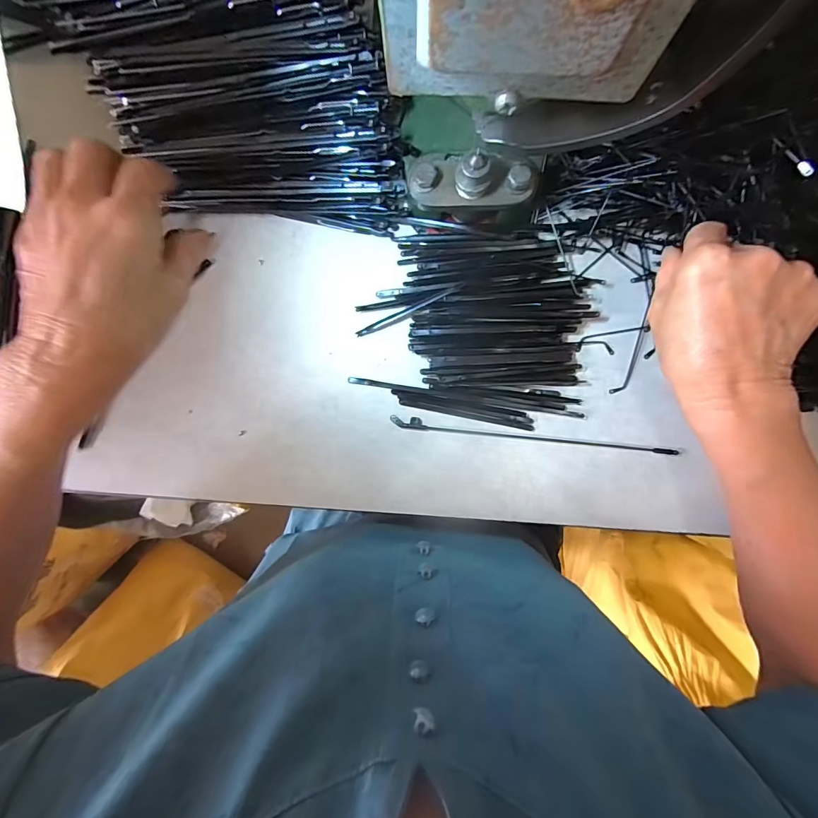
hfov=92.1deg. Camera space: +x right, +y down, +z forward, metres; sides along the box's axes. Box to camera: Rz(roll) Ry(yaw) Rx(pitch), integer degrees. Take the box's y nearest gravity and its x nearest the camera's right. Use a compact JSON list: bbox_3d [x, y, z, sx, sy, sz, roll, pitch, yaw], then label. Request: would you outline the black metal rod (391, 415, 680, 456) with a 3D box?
[{"bbox_3d":[0.090,0.020,0.291,0.206,0.006,0.009,6,91,2],"label":"black metal rod"}]

